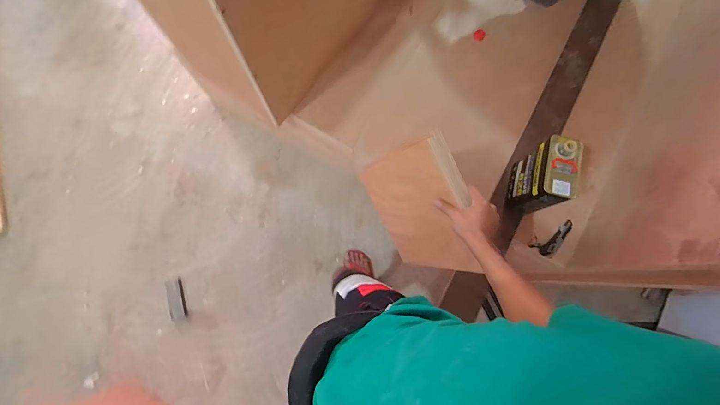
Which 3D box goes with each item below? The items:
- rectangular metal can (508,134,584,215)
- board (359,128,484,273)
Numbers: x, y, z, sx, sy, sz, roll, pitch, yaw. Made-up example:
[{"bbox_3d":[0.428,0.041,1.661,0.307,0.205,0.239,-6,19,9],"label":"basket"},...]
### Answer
[{"bbox_3d":[0.530,-0.069,0.979,0.092,0.239,0.168,17,78,3],"label":"rectangular metal can"},{"bbox_3d":[0.137,0.023,0.830,0.025,0.362,0.306,-26,93,-24],"label":"board"}]

